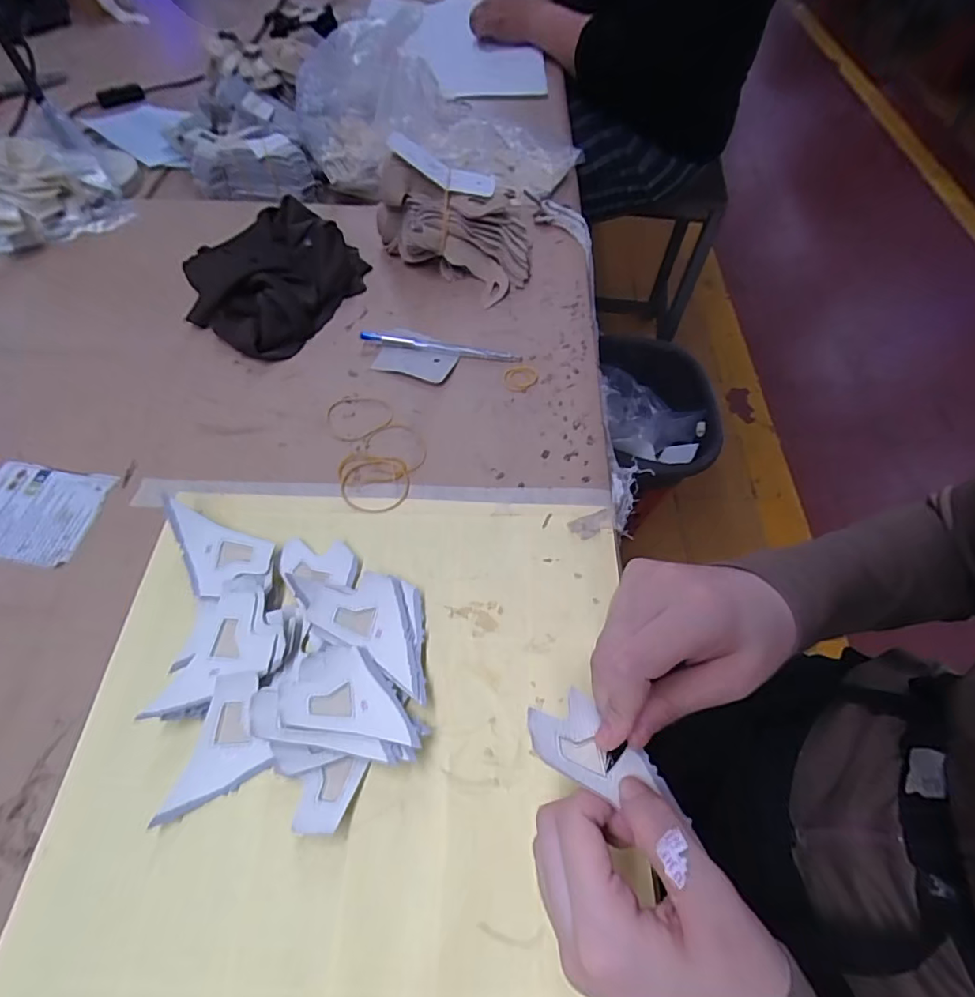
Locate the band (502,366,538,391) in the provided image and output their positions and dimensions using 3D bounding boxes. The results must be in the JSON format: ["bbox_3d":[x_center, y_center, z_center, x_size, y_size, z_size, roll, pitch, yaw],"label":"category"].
[{"bbox_3d":[0.029,-0.105,0.450,0.032,0.004,0.025,-19,61,-14],"label":"band"}]

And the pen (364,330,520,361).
[{"bbox_3d":[-0.041,-0.132,0.456,0.138,0.014,0.012,7,58,2],"label":"pen"}]

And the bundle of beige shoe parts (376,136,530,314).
[{"bbox_3d":[-0.028,-0.267,0.496,0.154,0.080,0.092,25,61,12],"label":"bundle of beige shoe parts"}]

